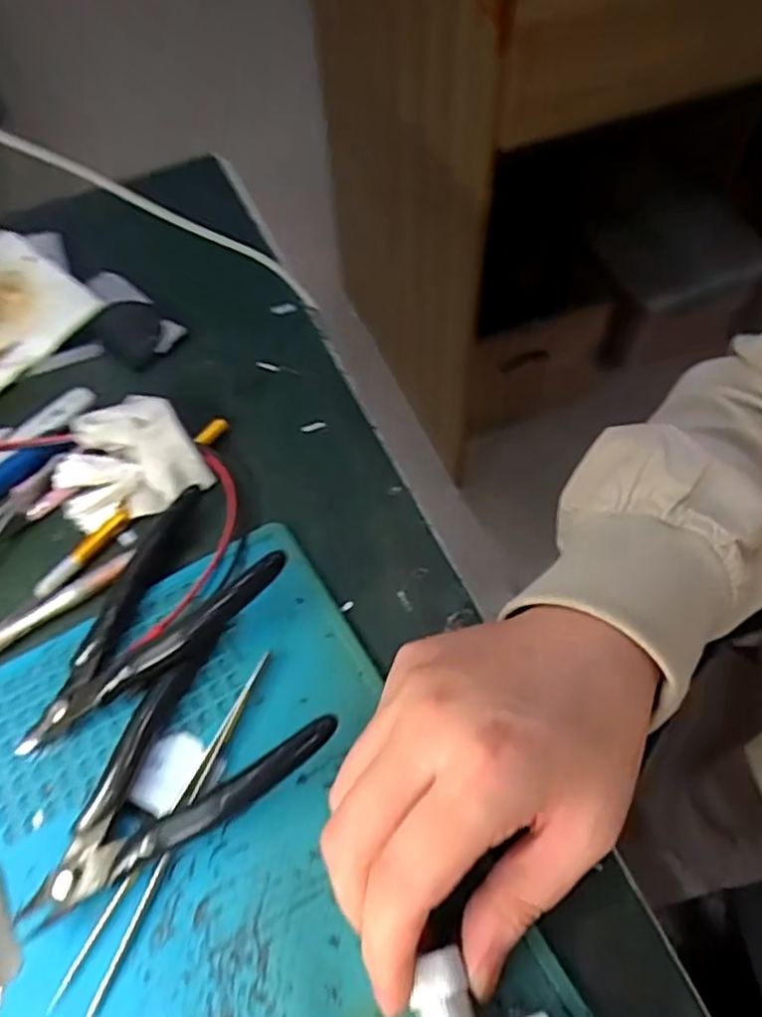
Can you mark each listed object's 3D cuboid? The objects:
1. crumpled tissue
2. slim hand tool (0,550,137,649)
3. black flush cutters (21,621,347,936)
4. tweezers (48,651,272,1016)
[{"bbox_3d":[-0.126,-0.023,0.325,0.065,0.021,0.065,-35,64,-18],"label":"crumpled tissue"},{"bbox_3d":[-0.148,0.046,0.292,0.089,0.010,0.010,-35,64,-18],"label":"slim hand tool"},{"bbox_3d":[-0.084,0.101,0.249,0.070,0.021,0.111,40,68,22],"label":"black flush cutters"},{"bbox_3d":[-0.072,0.115,0.249,0.015,0.008,0.131,24,63,15],"label":"tweezers"}]

